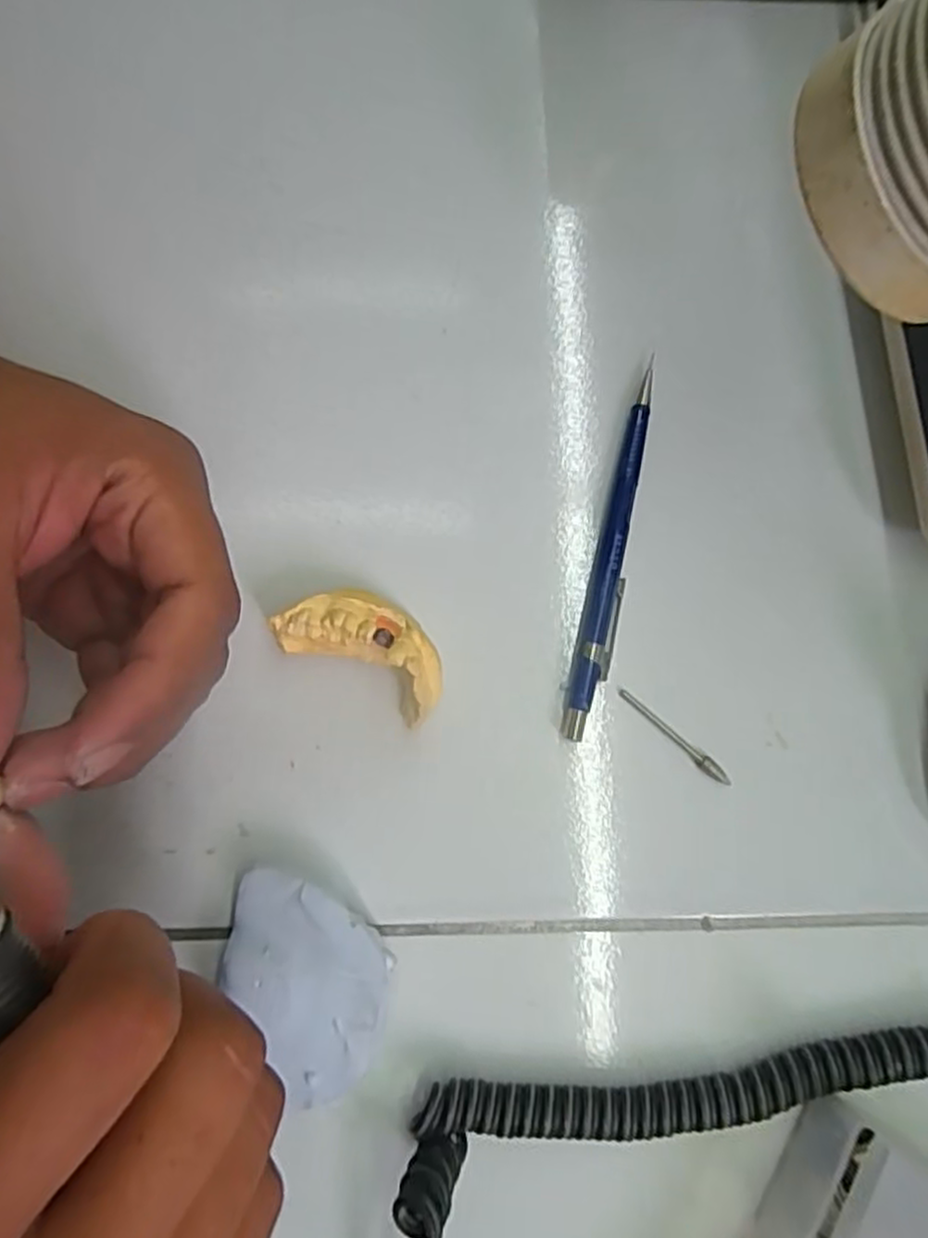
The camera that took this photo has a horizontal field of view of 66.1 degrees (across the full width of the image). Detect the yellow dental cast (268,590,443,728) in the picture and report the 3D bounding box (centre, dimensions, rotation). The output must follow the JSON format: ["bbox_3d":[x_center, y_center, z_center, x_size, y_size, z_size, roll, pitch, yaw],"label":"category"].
[{"bbox_3d":[-0.031,0.009,0.234,0.055,0.023,0.030,31,80,4],"label":"yellow dental cast"}]

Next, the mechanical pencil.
[{"bbox_3d":[0.053,-0.024,0.249,0.013,0.010,0.133,14,79,1],"label":"mechanical pencil"}]

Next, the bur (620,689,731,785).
[{"bbox_3d":[0.071,0.039,0.240,0.044,0.005,0.005,42,81,8],"label":"bur"}]

